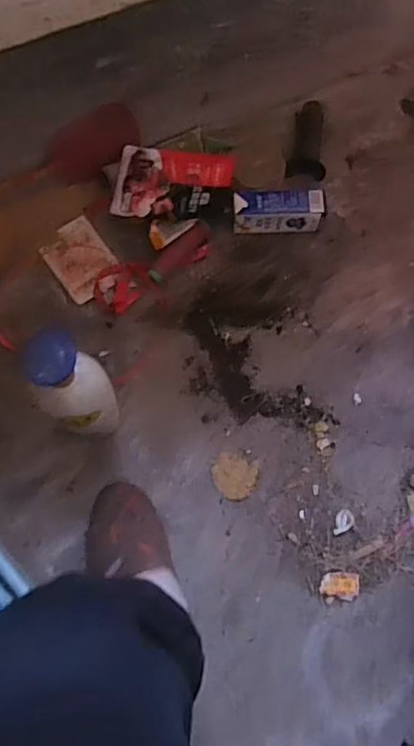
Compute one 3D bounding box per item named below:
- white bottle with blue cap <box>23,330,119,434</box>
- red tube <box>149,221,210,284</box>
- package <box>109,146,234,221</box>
[{"bbox_3d":[-0.137,0.032,0.641,0.059,0.257,0.068,7,73,2],"label":"white bottle with blue cap"},{"bbox_3d":[-0.041,-0.174,0.819,0.028,0.025,0.114,41,77,11],"label":"red tube"},{"bbox_3d":[-0.048,-0.273,0.826,0.168,0.023,0.115,5,73,1],"label":"package"}]

